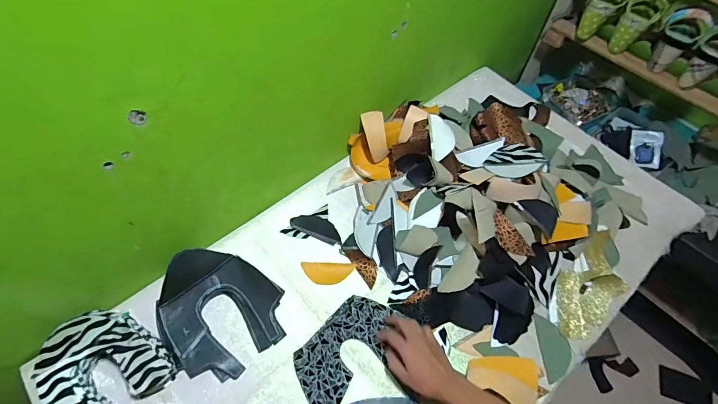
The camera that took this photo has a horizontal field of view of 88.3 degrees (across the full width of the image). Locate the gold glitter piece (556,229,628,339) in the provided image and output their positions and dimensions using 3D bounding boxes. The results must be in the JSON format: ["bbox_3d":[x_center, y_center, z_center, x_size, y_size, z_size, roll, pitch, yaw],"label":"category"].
[{"bbox_3d":[0.451,0.152,0.706,0.231,0.043,0.102,-39,67,-23],"label":"gold glitter piece"}]

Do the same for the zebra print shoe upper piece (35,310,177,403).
[{"bbox_3d":[-0.408,0.259,0.579,0.167,0.072,0.162,-39,66,-23],"label":"zebra print shoe upper piece"}]

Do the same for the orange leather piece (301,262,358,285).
[{"bbox_3d":[-0.058,0.139,0.721,0.102,0.004,0.043,1,66,-5],"label":"orange leather piece"}]

